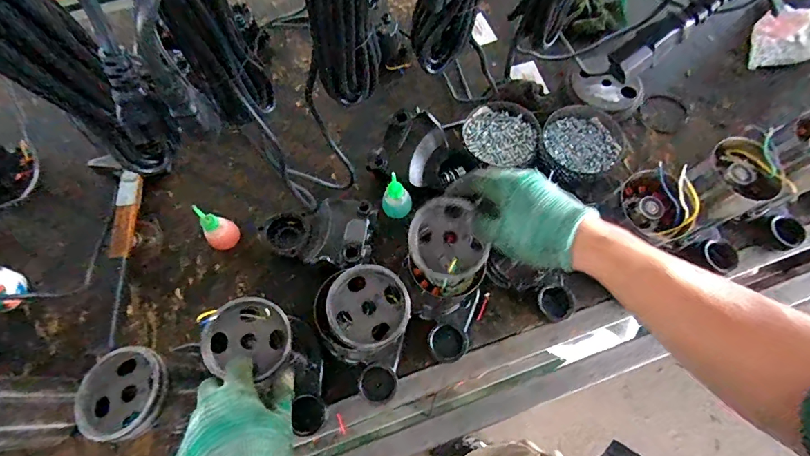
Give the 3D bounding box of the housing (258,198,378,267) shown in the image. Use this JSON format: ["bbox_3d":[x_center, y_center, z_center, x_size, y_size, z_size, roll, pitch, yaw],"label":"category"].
[{"bbox_3d":[-0.140,0.008,0.666,0.184,0.067,0.116,5,68,4],"label":"housing"}]

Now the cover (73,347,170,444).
[{"bbox_3d":[-0.294,0.171,0.443,0.098,0.029,0.088,3,68,3],"label":"cover"}]

